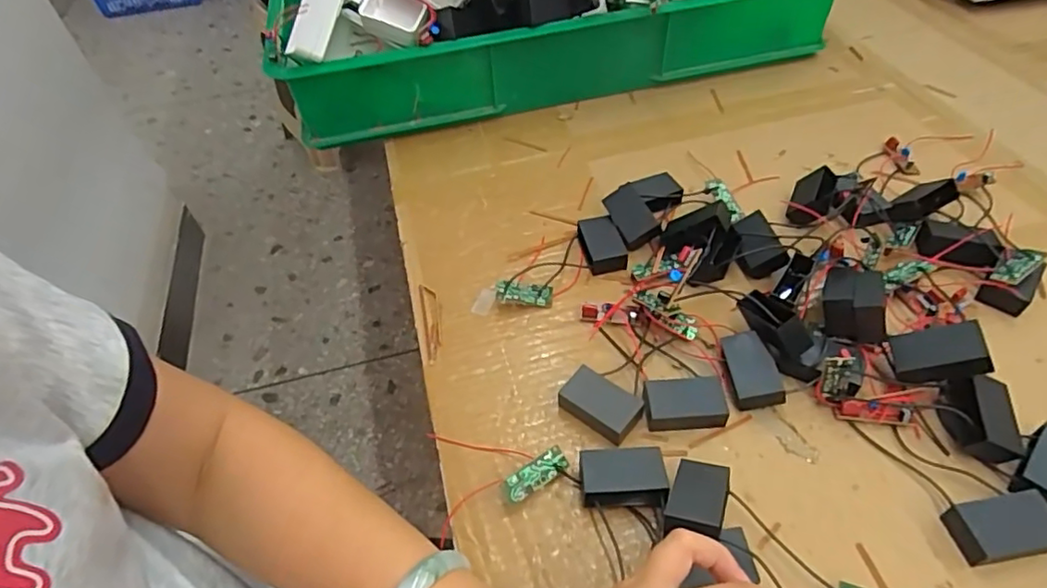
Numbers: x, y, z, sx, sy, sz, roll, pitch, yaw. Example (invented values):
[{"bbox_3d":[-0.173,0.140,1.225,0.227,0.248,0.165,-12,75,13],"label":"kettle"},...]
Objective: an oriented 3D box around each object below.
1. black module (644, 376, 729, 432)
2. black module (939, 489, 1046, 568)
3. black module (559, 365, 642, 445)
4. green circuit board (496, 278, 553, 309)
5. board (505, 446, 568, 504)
[{"bbox_3d":[0.103,0.070,0.381,0.049,0.020,0.028,-1,48,3],"label":"black module"},{"bbox_3d":[0.260,0.126,0.320,0.052,0.015,0.030,-10,49,-5],"label":"black module"},{"bbox_3d":[0.050,0.072,0.384,0.049,0.018,0.030,31,57,28],"label":"black module"},{"bbox_3d":[0.001,0.000,0.452,0.042,0.005,0.018,9,92,-7],"label":"green circuit board"},{"bbox_3d":[0.008,0.108,0.358,0.040,0.004,0.016,-29,88,-22],"label":"board"}]

